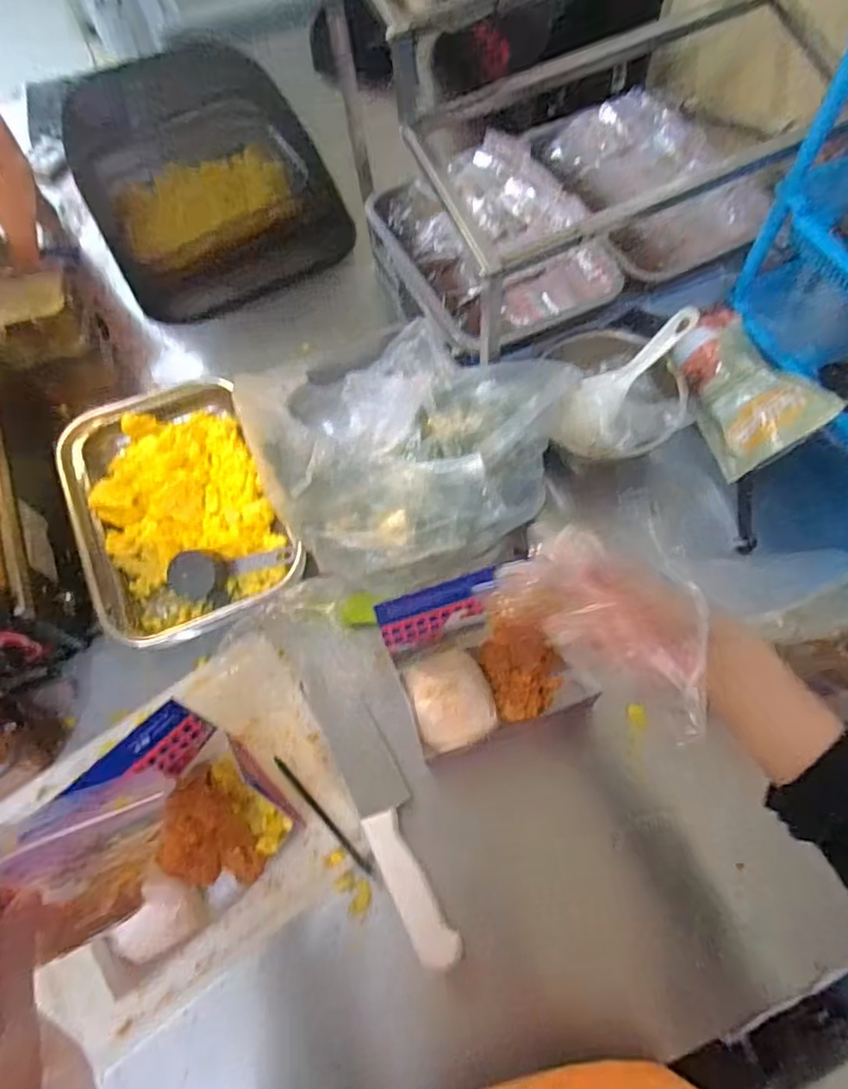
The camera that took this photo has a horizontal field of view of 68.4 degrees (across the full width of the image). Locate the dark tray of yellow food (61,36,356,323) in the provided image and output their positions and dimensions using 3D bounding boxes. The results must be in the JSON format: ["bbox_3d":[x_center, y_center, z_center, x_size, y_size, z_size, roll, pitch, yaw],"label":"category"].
[{"bbox_3d":[-0.321,-0.534,0.925,0.321,0.055,0.369,-27,100,-4],"label":"dark tray of yellow food"}]

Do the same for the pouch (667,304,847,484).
[{"bbox_3d":[0.357,-0.177,0.722,0.125,0.047,0.187,-44,71,27],"label":"pouch"}]

